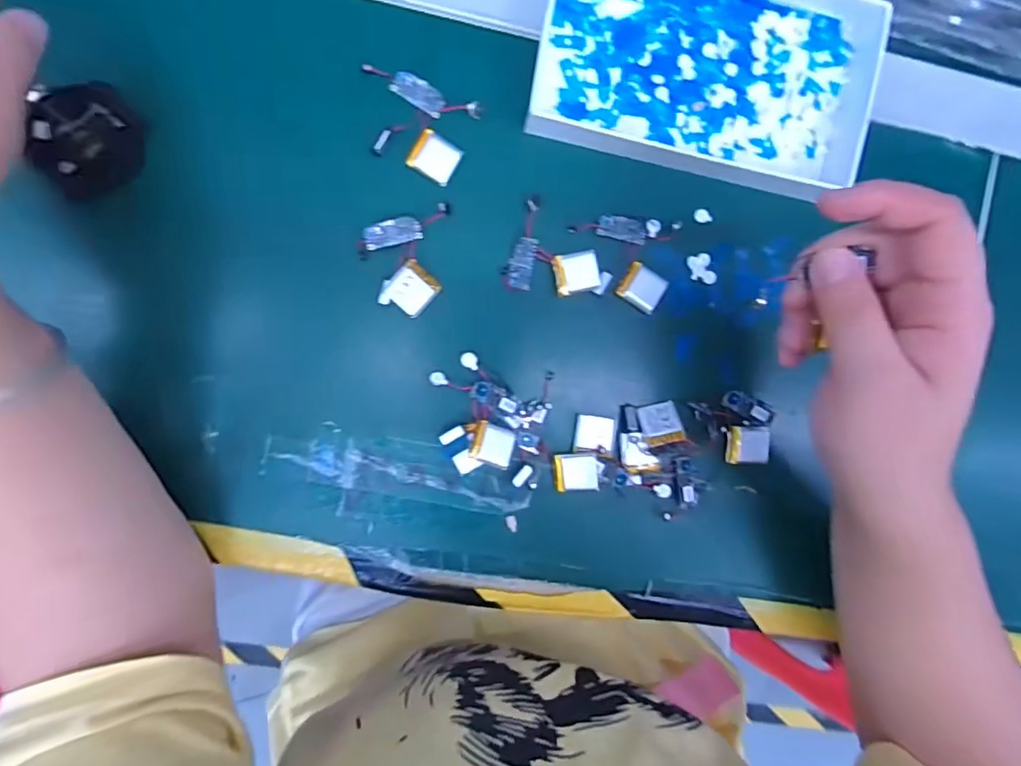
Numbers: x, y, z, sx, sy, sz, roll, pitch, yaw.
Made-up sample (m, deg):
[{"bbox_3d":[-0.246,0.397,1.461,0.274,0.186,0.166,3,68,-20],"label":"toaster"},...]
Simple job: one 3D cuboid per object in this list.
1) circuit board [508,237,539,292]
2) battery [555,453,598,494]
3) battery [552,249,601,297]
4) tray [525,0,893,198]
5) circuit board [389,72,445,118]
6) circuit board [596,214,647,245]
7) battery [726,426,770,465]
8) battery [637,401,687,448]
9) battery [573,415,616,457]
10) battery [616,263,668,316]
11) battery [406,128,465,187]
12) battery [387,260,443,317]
[{"bbox_3d":[0.007,-0.064,0.297,0.013,0.004,0.028,12,91,-6],"label":"circuit board"},{"bbox_3d":[0.036,0.048,0.300,0.022,0.007,0.020,-7,93,-5],"label":"battery"},{"bbox_3d":[0.036,-0.059,0.299,0.024,0.006,0.021,-12,93,-5],"label":"battery"},{"bbox_3d":[0.107,-0.169,0.293,0.179,0.024,0.106,13,91,-6],"label":"tray"},{"bbox_3d":[-0.047,-0.151,0.289,0.028,0.004,0.014,30,89,-6],"label":"circuit board"},{"bbox_3d":[0.061,-0.084,0.304,0.028,0.004,0.013,6,92,-6],"label":"circuit board"},{"bbox_3d":[0.135,0.035,0.312,0.025,0.004,0.022,0,92,-6],"label":"battery"},{"bbox_3d":[0.082,0.022,0.302,0.021,0.004,0.023,-13,65,1],"label":"battery"},{"bbox_3d":[0.046,0.029,0.303,0.021,0.008,0.020,9,91,-6],"label":"battery"},{"bbox_3d":[0.072,-0.052,0.305,0.023,0.004,0.021,31,89,-6],"label":"battery"},{"bbox_3d":[-0.039,-0.118,0.289,0.023,0.005,0.022,28,89,-6],"label":"battery"},{"bbox_3d":[-0.051,-0.049,0.290,0.022,0.004,0.024,42,88,-6],"label":"battery"}]

